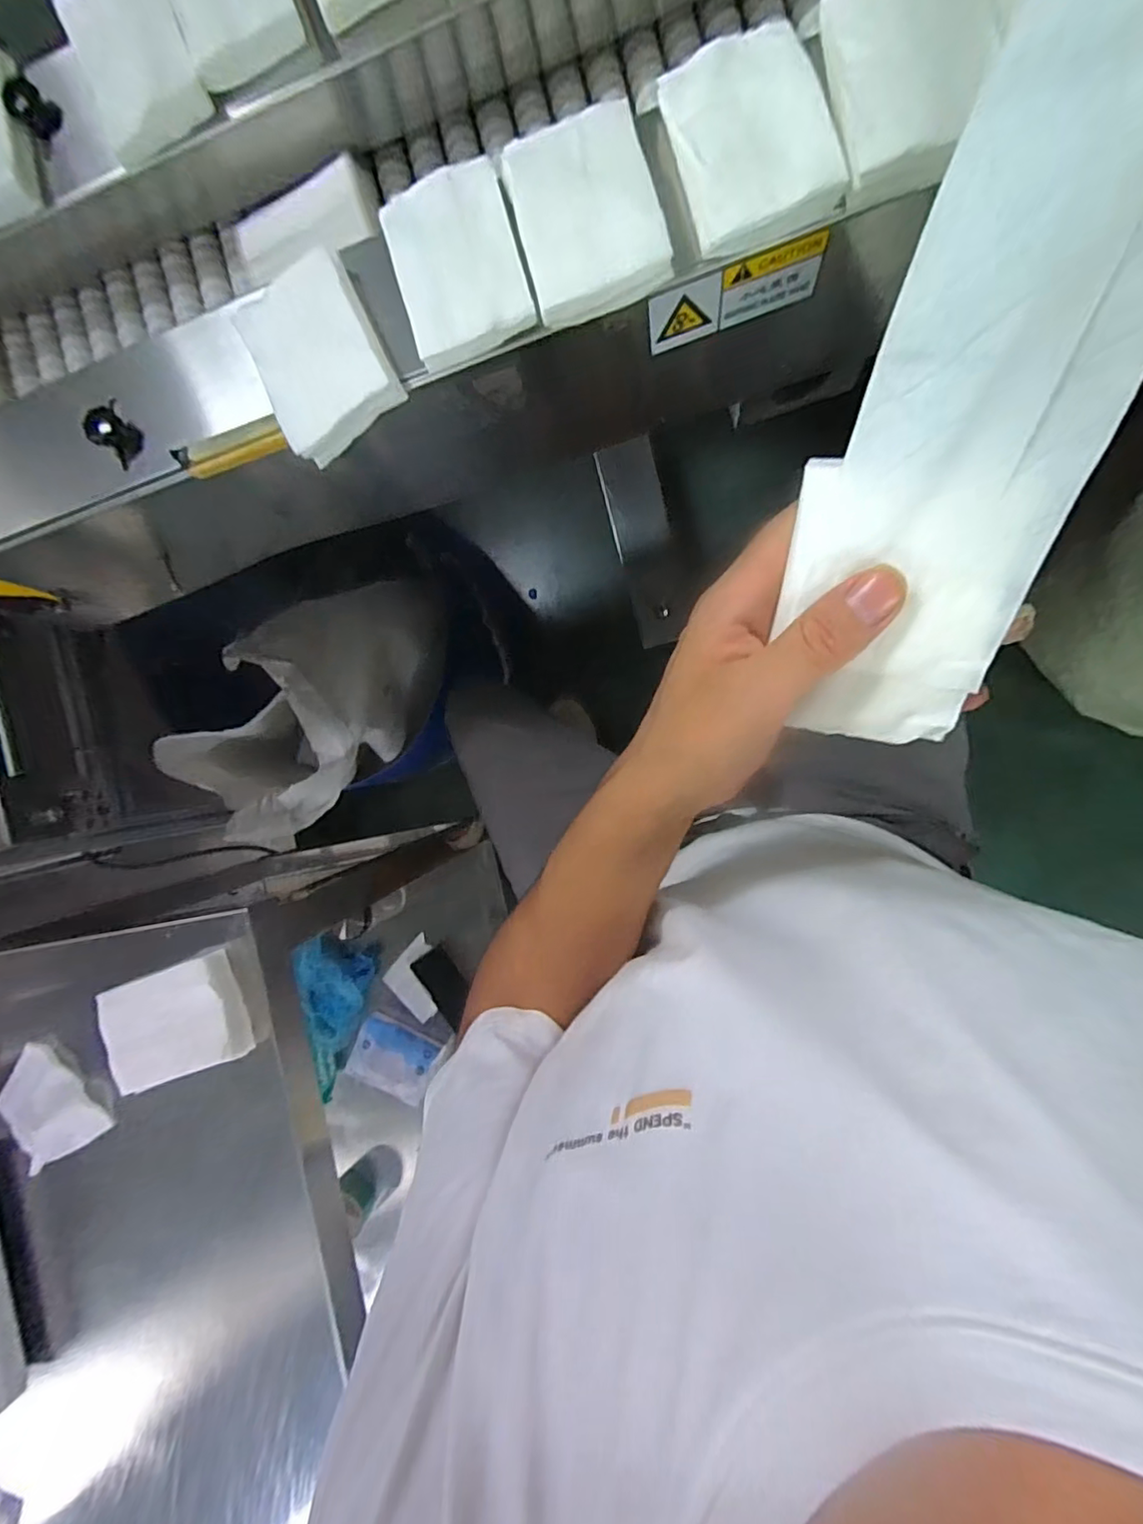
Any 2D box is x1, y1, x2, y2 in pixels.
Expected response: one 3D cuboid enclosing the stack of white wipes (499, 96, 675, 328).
[{"bbox_3d":[0.008,-0.303,0.322,0.073,0.014,0.098,-16,90,10],"label":"stack of white wipes"}]

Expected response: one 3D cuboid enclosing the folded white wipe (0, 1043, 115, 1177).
[{"bbox_3d":[-0.391,0.256,0.430,0.065,0.024,0.082,-36,86,9],"label":"folded white wipe"}]

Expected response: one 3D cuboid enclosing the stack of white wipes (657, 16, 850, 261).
[{"bbox_3d":[0.094,-0.325,0.304,0.074,0.016,0.089,-18,89,10],"label":"stack of white wipes"}]

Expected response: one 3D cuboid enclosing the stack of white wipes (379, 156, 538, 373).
[{"bbox_3d":[-0.066,-0.285,0.332,0.071,0.012,0.099,-16,90,10],"label":"stack of white wipes"}]

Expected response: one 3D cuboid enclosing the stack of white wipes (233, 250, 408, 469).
[{"bbox_3d":[-0.151,-0.244,0.352,0.072,0.021,0.097,-26,88,10],"label":"stack of white wipes"}]

